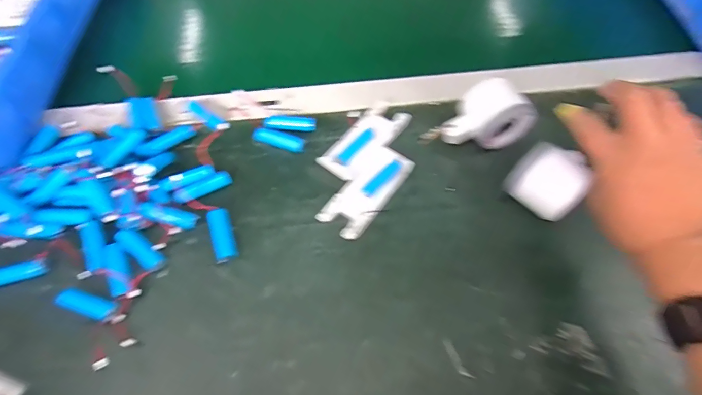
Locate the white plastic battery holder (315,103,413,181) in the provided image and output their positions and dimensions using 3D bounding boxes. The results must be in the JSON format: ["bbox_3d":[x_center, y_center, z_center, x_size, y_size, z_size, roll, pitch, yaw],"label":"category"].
[{"bbox_3d":[0.016,-0.062,0.406,0.044,0.007,0.108,36,66,18],"label":"white plastic battery holder"}]

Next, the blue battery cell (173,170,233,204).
[{"bbox_3d":[-0.147,-0.011,0.371,0.056,0.013,0.013,-27,65,-15],"label":"blue battery cell"}]

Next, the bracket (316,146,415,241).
[{"bbox_3d":[0.018,-0.007,0.377,0.046,0.010,0.108,33,66,17],"label":"bracket"}]

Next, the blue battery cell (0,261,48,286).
[{"bbox_3d":[-0.299,0.067,0.331,0.051,0.014,0.014,-15,61,-16],"label":"blue battery cell"}]

